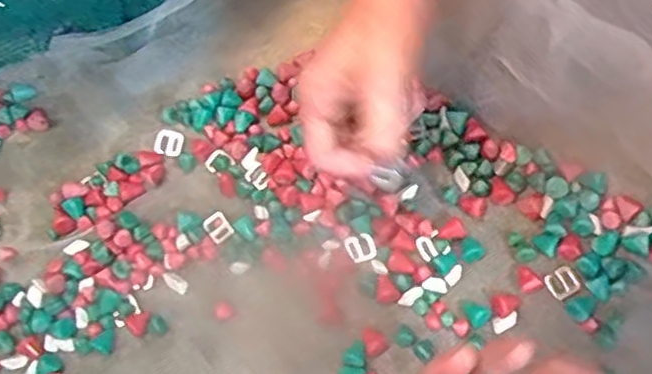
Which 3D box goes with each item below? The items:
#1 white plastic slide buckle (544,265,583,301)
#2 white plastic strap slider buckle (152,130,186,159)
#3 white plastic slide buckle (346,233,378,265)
[{"bbox_3d":[0.145,0.058,0.419,0.018,0.004,0.018,-34,69,11],"label":"white plastic slide buckle"},{"bbox_3d":[-0.113,-0.031,0.488,0.023,0.008,0.019,20,90,8],"label":"white plastic strap slider buckle"},{"bbox_3d":[0.023,0.038,0.435,0.016,0.005,0.017,-26,68,-4],"label":"white plastic slide buckle"}]

